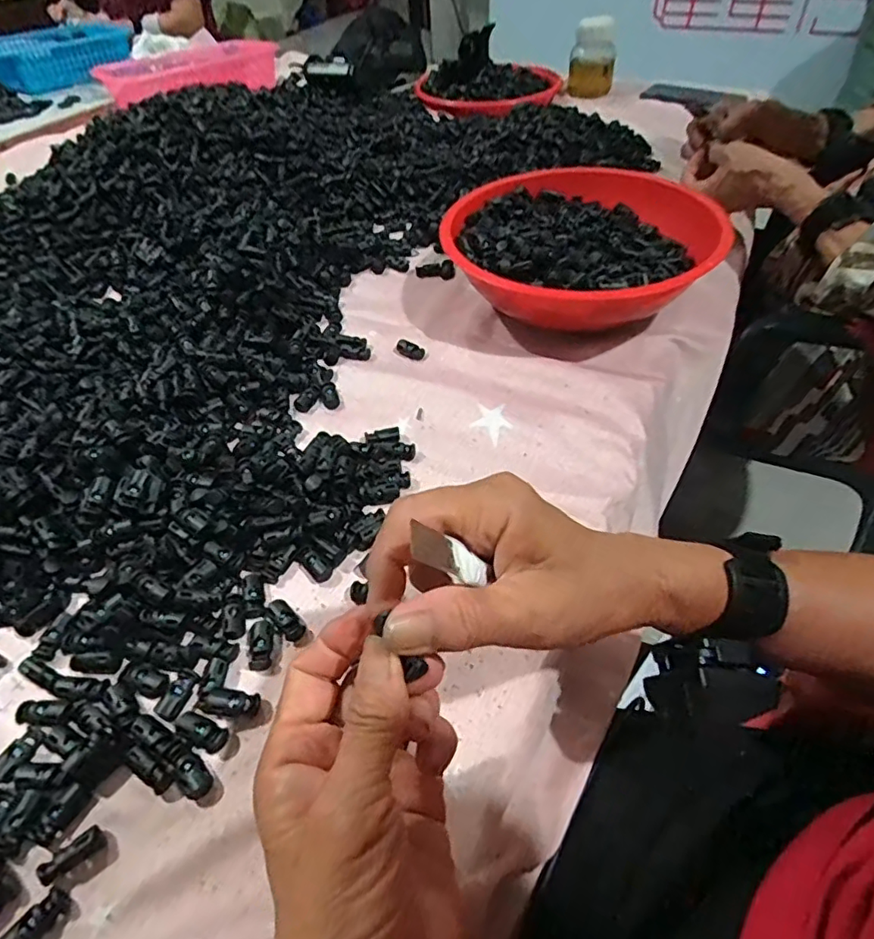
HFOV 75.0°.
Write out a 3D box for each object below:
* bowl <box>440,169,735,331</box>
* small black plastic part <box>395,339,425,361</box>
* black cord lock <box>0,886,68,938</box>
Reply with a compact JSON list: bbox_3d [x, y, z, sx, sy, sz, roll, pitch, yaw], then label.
[{"bbox_3d":[0.132,-0.198,0.544,0.238,0.080,0.234,-1,48,1],"label":"bowl"},{"bbox_3d":[-0.024,-0.112,0.528,0.030,0.006,0.017,34,57,28],"label":"small black plastic part"},{"bbox_3d":[-0.179,0.202,0.252,0.013,0.008,0.028,28,55,25],"label":"black cord lock"}]

